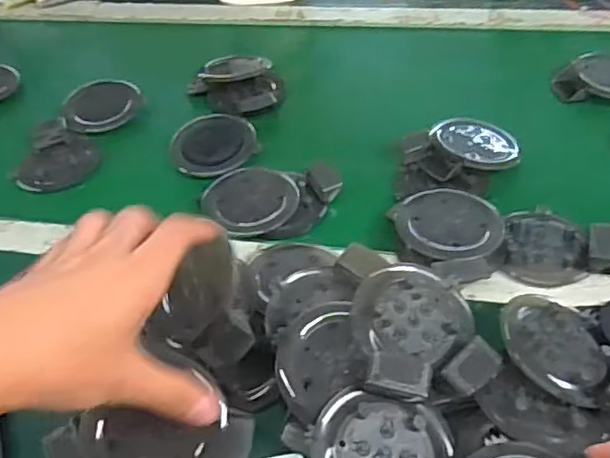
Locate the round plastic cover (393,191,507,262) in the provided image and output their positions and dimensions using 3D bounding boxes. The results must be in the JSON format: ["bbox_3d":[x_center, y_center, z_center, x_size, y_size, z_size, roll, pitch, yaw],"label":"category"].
[{"bbox_3d":[0.125,-0.006,0.525,0.080,0.013,0.086,-34,52,-24],"label":"round plastic cover"}]

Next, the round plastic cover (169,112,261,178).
[{"bbox_3d":[-0.096,-0.092,0.637,0.089,0.013,0.078,-31,51,-22],"label":"round plastic cover"}]

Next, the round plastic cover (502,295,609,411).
[{"bbox_3d":[0.182,0.086,0.415,0.072,0.030,0.098,-20,48,-13],"label":"round plastic cover"}]

